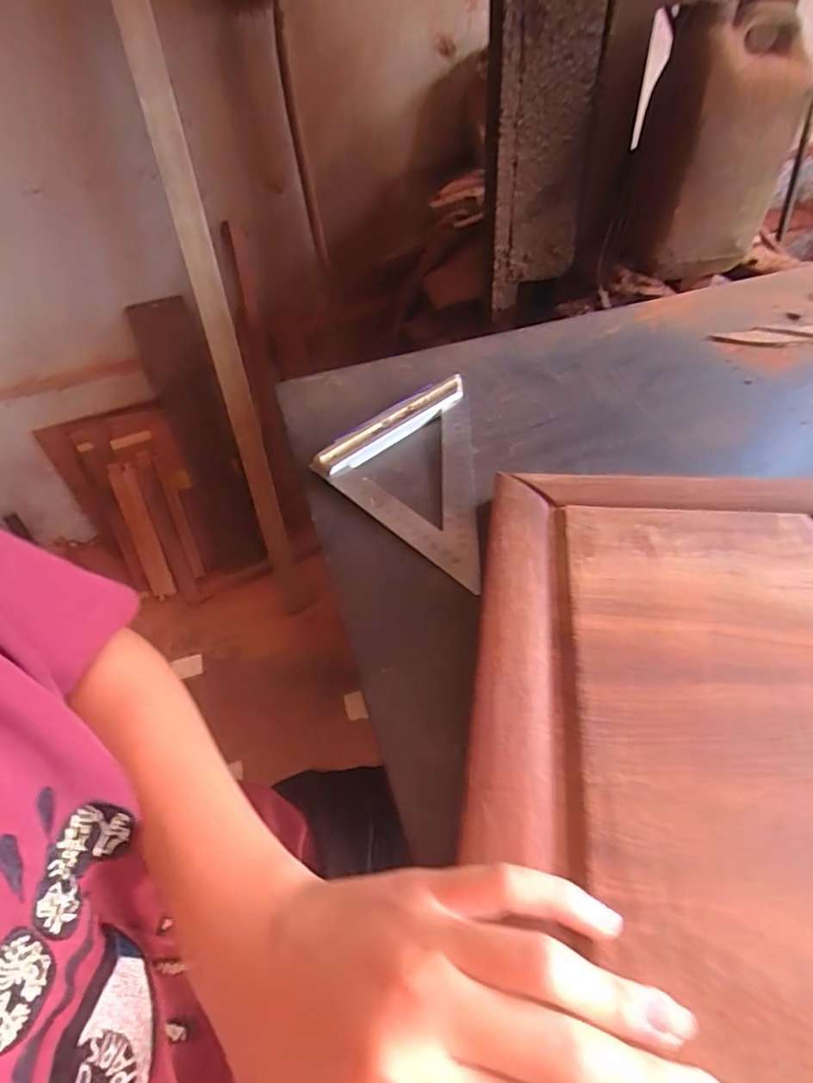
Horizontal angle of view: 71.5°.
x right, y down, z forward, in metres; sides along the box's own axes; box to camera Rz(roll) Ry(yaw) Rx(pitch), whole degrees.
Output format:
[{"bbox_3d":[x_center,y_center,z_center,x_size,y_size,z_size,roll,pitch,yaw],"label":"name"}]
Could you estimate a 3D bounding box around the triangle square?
[{"bbox_3d":[0.040,-0.062,0.465,0.165,0.018,0.181,-35,53,-26],"label":"triangle square"}]

